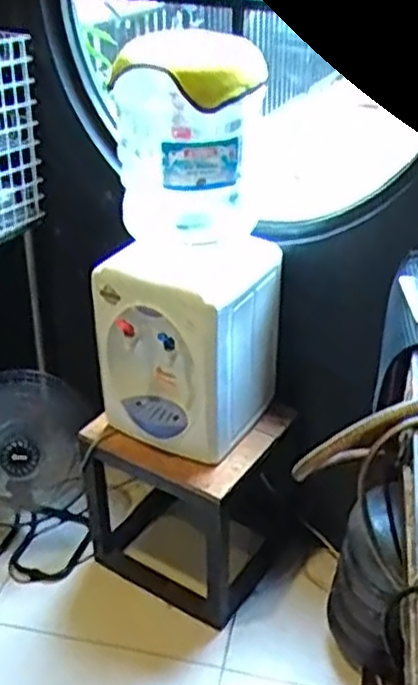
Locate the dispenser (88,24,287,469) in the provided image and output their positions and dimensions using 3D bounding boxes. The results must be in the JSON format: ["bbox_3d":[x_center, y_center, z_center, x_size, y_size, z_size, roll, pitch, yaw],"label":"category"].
[{"bbox_3d":[-0.056,-0.182,1.557,0.319,0.831,0.282,18,37,26],"label":"dispenser"}]

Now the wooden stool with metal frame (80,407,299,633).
[{"bbox_3d":[-0.064,0.367,1.907,0.467,0.430,0.356,21,38,29],"label":"wooden stool with metal frame"}]

